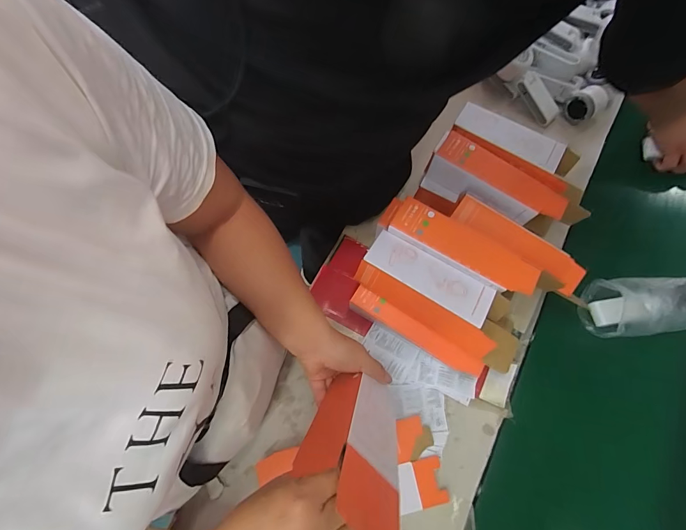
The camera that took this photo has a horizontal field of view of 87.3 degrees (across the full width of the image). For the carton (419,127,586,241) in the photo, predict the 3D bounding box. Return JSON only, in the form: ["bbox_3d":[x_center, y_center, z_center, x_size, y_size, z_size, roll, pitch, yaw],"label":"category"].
[{"bbox_3d":[0.239,-0.117,0.570,0.216,0.073,0.073,34,72,11],"label":"carton"}]

